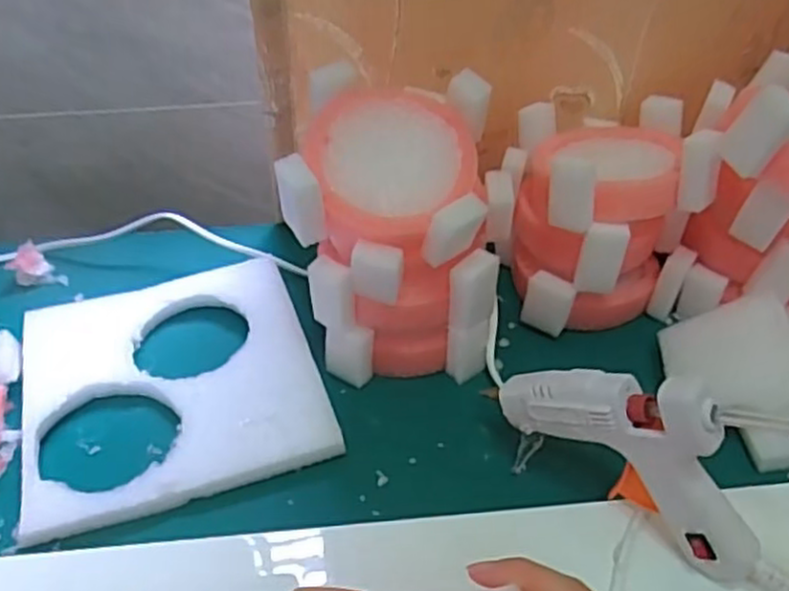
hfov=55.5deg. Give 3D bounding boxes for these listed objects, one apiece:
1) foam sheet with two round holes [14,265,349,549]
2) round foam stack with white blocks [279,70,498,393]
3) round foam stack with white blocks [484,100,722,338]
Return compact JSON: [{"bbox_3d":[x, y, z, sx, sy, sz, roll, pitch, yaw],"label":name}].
[{"bbox_3d":[-0.142,0.049,0.475,0.174,0.015,0.183,-14,43,-15],"label":"foam sheet with two round holes"},{"bbox_3d":[0.000,-0.038,0.463,0.122,0.153,0.109,1,45,-1],"label":"round foam stack with white blocks"},{"bbox_3d":[0.138,-0.061,0.510,0.118,0.122,0.120,-3,46,-5],"label":"round foam stack with white blocks"}]

